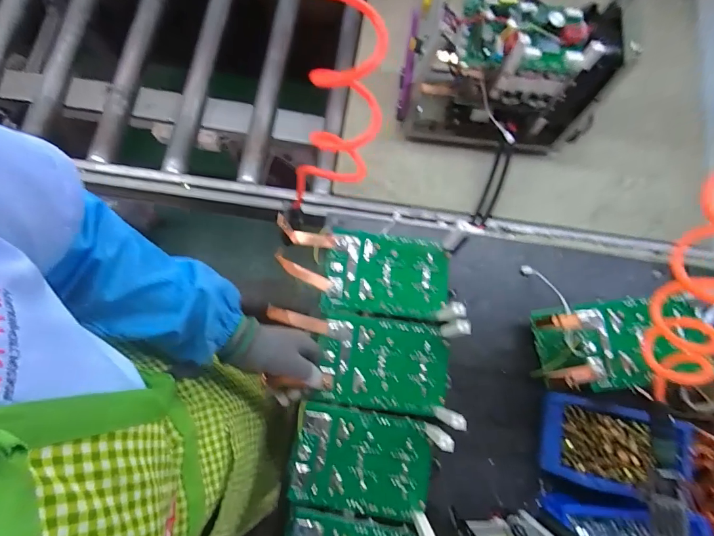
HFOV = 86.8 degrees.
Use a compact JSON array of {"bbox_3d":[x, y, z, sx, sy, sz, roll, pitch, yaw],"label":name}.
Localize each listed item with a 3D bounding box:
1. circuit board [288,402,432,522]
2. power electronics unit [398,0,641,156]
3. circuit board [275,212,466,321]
[{"bbox_3d":[0.005,0.239,0.466,0.165,0.010,0.114,9,76,1],"label":"circuit board"},{"bbox_3d":[0.244,-0.320,0.632,0.318,0.221,0.149,8,76,1],"label":"power electronics unit"},{"bbox_3d":[0.012,0.003,0.519,0.248,0.025,0.111,7,76,1],"label":"circuit board"}]

